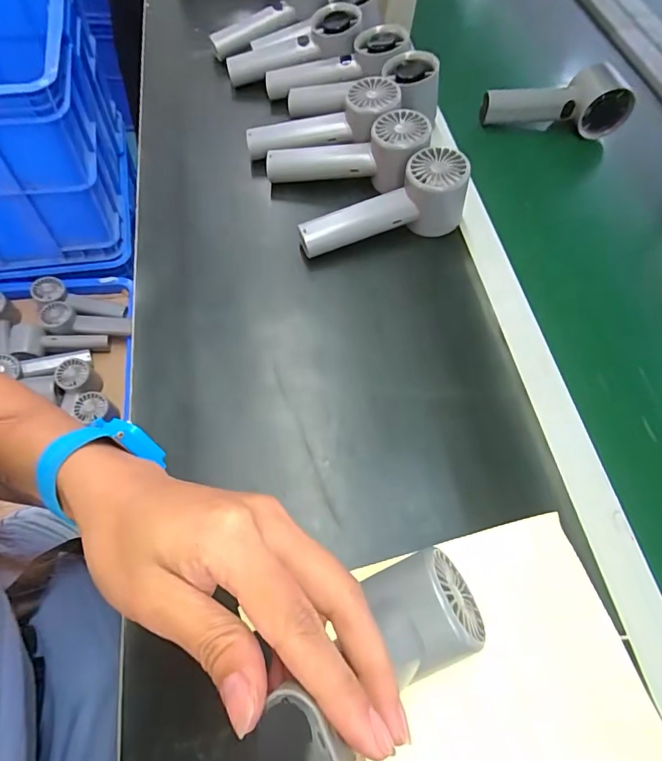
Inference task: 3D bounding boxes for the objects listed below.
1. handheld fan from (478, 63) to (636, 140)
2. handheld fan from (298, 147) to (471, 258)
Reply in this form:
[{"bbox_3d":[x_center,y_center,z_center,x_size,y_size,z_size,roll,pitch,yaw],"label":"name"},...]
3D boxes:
[{"bbox_3d":[0.251,-0.307,0.510,0.163,0.052,0.043,-7,62,-3],"label":"handheld fan"},{"bbox_3d":[0.047,-0.154,0.410,0.156,0.057,0.049,-21,64,-10],"label":"handheld fan"}]

